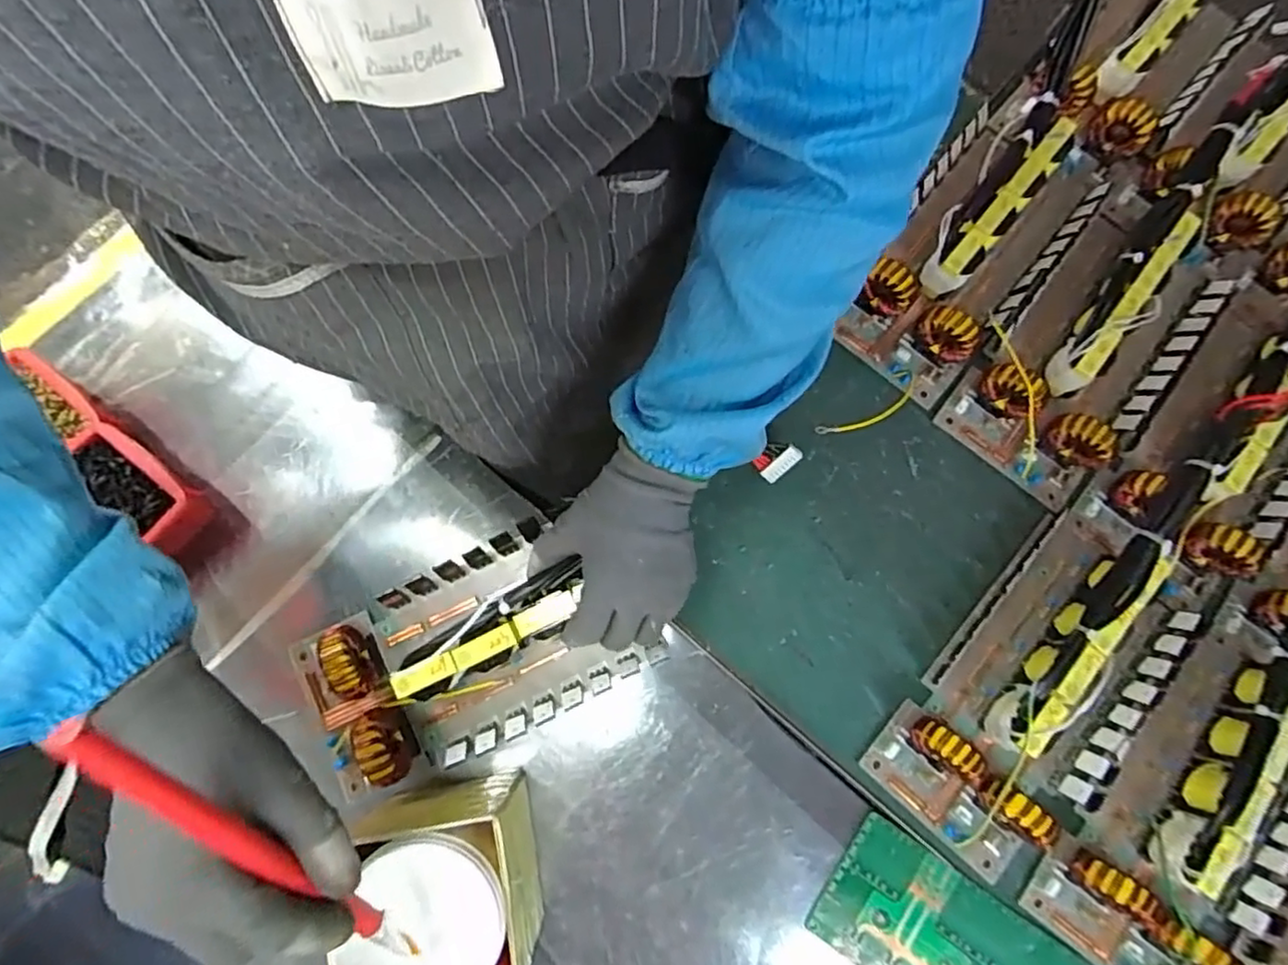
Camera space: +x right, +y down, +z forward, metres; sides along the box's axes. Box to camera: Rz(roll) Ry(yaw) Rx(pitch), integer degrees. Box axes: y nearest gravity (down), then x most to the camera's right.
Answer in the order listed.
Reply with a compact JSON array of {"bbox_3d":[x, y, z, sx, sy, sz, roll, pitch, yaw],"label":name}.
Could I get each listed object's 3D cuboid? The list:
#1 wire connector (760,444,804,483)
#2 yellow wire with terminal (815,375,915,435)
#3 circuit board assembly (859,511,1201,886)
[{"bbox_3d":[0.112,-0.015,0.536,0.013,0.040,0.009,50,36,8],"label":"wire connector"},{"bbox_3d":[0.188,-0.061,0.526,0.149,0.027,0.021,-26,78,-42],"label":"yellow wire with terminal"},{"bbox_3d":[0.312,0.155,0.495,0.144,0.056,0.282,40,80,6],"label":"circuit board assembly"}]

